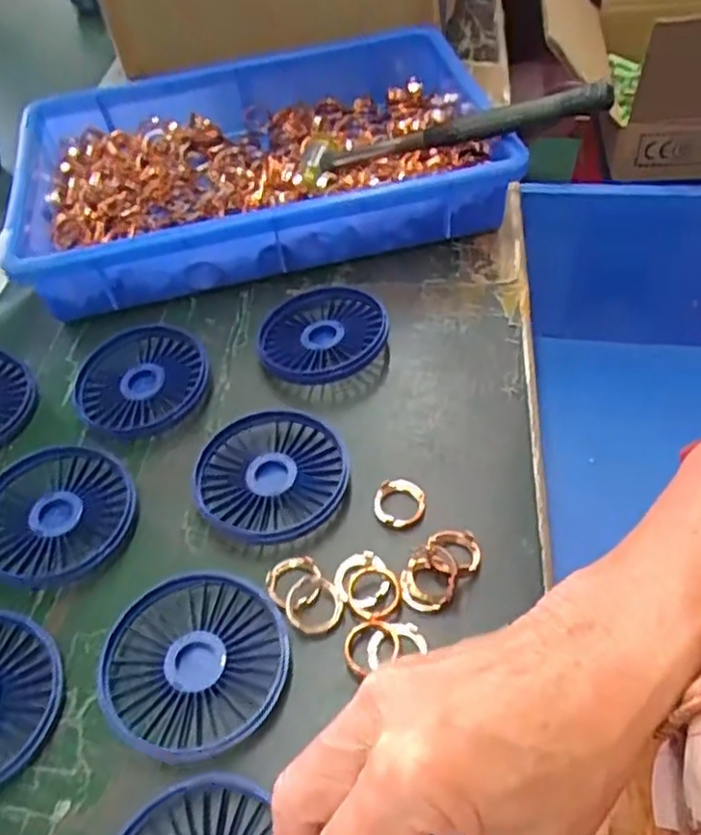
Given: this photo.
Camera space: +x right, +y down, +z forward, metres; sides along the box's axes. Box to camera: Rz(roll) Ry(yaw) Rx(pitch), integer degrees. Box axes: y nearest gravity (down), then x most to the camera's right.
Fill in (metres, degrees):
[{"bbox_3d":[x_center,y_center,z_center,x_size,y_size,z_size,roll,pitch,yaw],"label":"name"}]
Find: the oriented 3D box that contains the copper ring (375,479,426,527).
[{"bbox_3d":[0.027,0.047,0.392,0.028,0.007,0.027,-3,51,3],"label":"copper ring"}]

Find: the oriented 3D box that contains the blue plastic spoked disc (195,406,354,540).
[{"bbox_3d":[-0.046,0.034,0.411,0.086,0.014,0.082,-3,51,3],"label":"blue plastic spoked disc"}]

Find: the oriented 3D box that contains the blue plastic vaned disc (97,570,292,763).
[{"bbox_3d":[-0.075,0.117,0.341,0.085,0.012,0.085,-3,51,3],"label":"blue plastic vaned disc"}]

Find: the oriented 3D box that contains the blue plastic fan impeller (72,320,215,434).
[{"bbox_3d":[-0.138,-0.024,0.465,0.085,0.018,0.084,-3,51,3],"label":"blue plastic fan impeller"}]

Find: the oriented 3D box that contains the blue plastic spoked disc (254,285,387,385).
[{"bbox_3d":[-0.021,-0.054,0.478,0.084,0.022,0.088,-3,51,3],"label":"blue plastic spoked disc"}]

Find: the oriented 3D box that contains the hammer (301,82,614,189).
[{"bbox_3d":[0.073,-0.206,0.524,0.227,0.029,0.055,-2,49,27],"label":"hammer"}]

